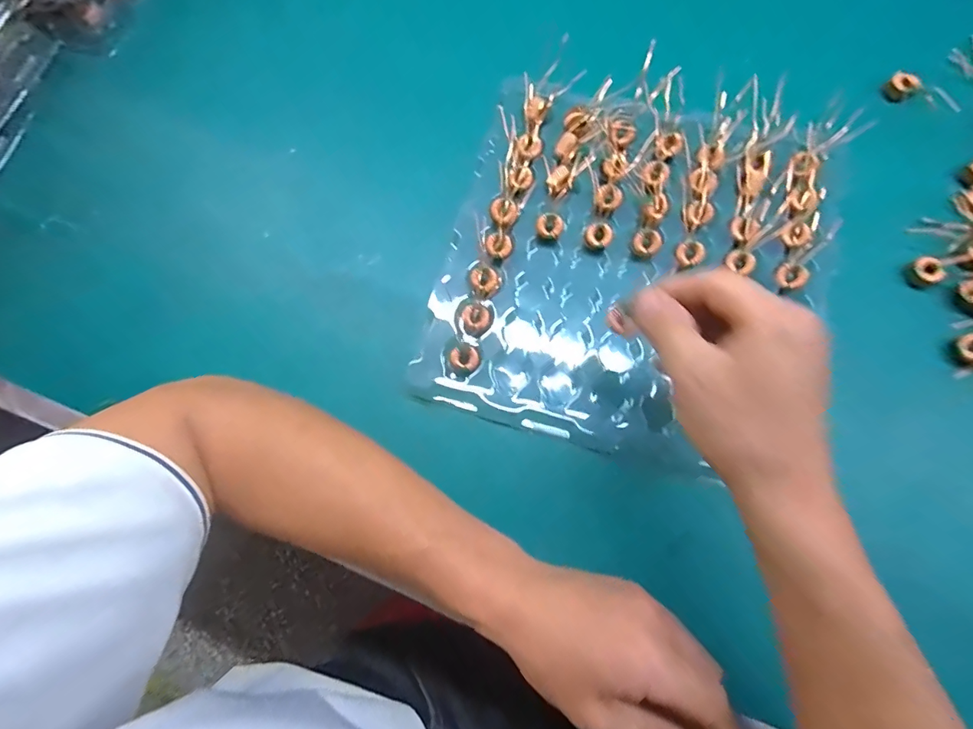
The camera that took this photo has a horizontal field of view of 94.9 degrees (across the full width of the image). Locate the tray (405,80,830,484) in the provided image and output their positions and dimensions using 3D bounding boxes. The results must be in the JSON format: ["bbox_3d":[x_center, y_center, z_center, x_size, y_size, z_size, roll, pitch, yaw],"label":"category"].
[{"bbox_3d":[0.102,-0.073,0.342,0.260,0.031,0.272,16,76,6],"label":"tray"}]

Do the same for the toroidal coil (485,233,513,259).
[{"bbox_3d":[0.010,-0.094,0.352,0.020,0.005,0.019,-1,76,2],"label":"toroidal coil"}]

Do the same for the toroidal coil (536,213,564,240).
[{"bbox_3d":[0.050,-0.110,0.354,0.022,0.005,0.018,4,76,4],"label":"toroidal coil"}]

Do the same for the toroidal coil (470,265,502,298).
[{"bbox_3d":[0.000,-0.065,0.346,0.022,0.005,0.026,-17,76,-2],"label":"toroidal coil"}]

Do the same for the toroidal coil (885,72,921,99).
[{"bbox_3d":[0.350,-0.235,0.374,0.025,0.007,0.019,-24,75,-4],"label":"toroidal coil"}]

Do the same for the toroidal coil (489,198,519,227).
[{"bbox_3d":[0.014,-0.123,0.359,0.022,0.007,0.023,-1,76,2],"label":"toroidal coil"}]

